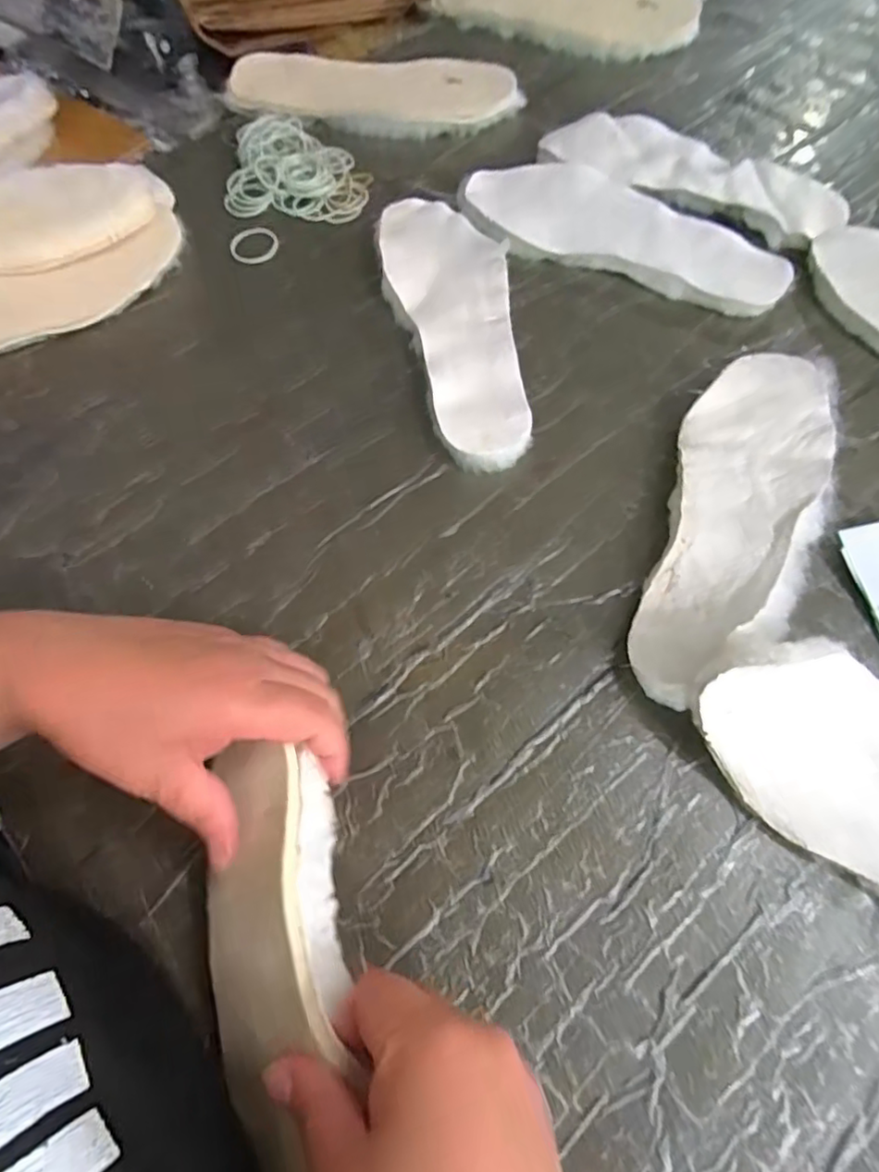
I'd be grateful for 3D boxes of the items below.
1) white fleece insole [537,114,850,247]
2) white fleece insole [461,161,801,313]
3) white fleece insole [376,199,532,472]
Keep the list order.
[{"bbox_3d":[0.219,-0.361,0.538,0.256,0.021,0.100,28,68,15],"label":"white fleece insole"},{"bbox_3d":[0.149,-0.294,0.508,0.271,0.025,0.093,24,68,14],"label":"white fleece insole"},{"bbox_3d":[0.009,-0.202,0.471,0.091,0.026,0.271,-7,64,0],"label":"white fleece insole"}]

